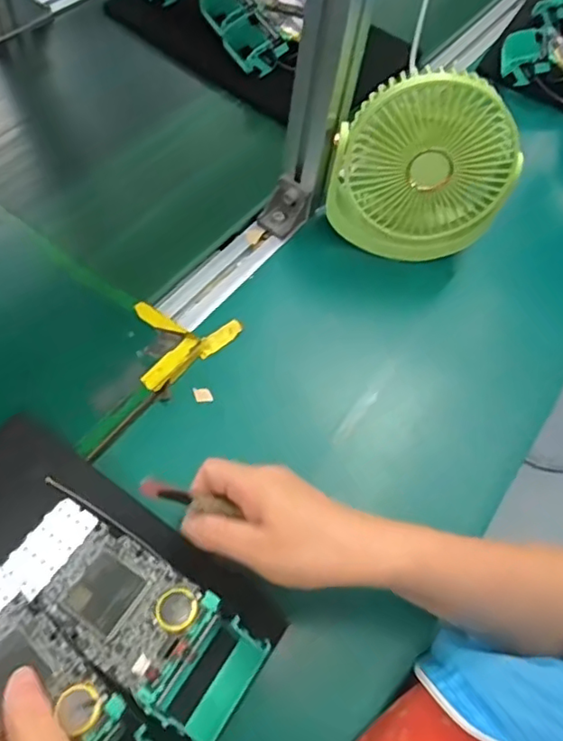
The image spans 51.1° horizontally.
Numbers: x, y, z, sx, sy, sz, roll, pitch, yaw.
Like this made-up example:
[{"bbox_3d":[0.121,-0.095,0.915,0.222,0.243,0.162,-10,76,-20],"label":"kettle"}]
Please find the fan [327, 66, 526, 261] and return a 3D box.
[{"bbox_3d":[0.128,-0.190,0.546,0.160,0.177,0.085,6,49,3],"label":"fan"}]

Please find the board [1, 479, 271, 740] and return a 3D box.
[{"bbox_3d":[-0.094,0.152,0.374,0.170,0.044,0.066,27,62,24],"label":"board"}]

